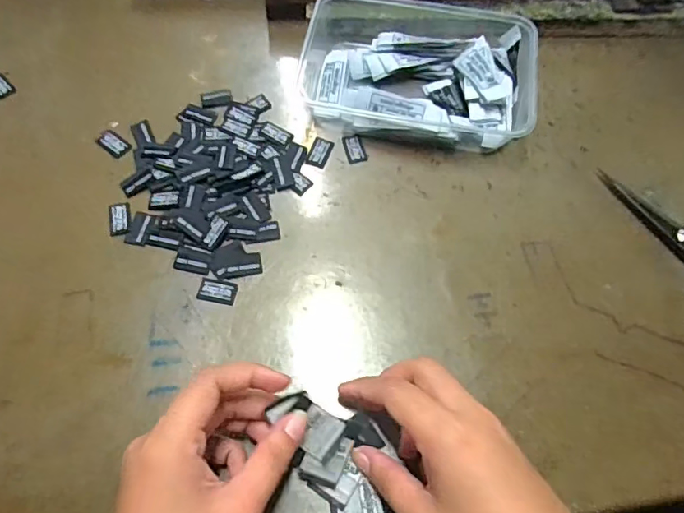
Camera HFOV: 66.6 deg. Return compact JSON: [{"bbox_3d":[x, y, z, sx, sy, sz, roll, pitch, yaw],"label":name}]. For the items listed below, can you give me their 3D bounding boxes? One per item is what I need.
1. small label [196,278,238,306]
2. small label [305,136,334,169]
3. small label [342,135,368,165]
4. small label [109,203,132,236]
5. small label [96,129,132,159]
[{"bbox_3d":[-0.081,0.022,0.339,0.024,0.004,0.015,10,65,4],"label":"small label"},{"bbox_3d":[-0.017,-0.078,0.389,0.015,0.004,0.025,19,66,8],"label":"small label"},{"bbox_3d":[0.010,-0.080,0.389,0.015,0.004,0.023,-15,73,-4],"label":"small label"},{"bbox_3d":[-0.155,-0.026,0.363,0.014,0.004,0.026,-13,65,-7],"label":"small label"},{"bbox_3d":[-0.169,-0.083,0.384,0.027,0.004,0.015,37,70,15],"label":"small label"}]

